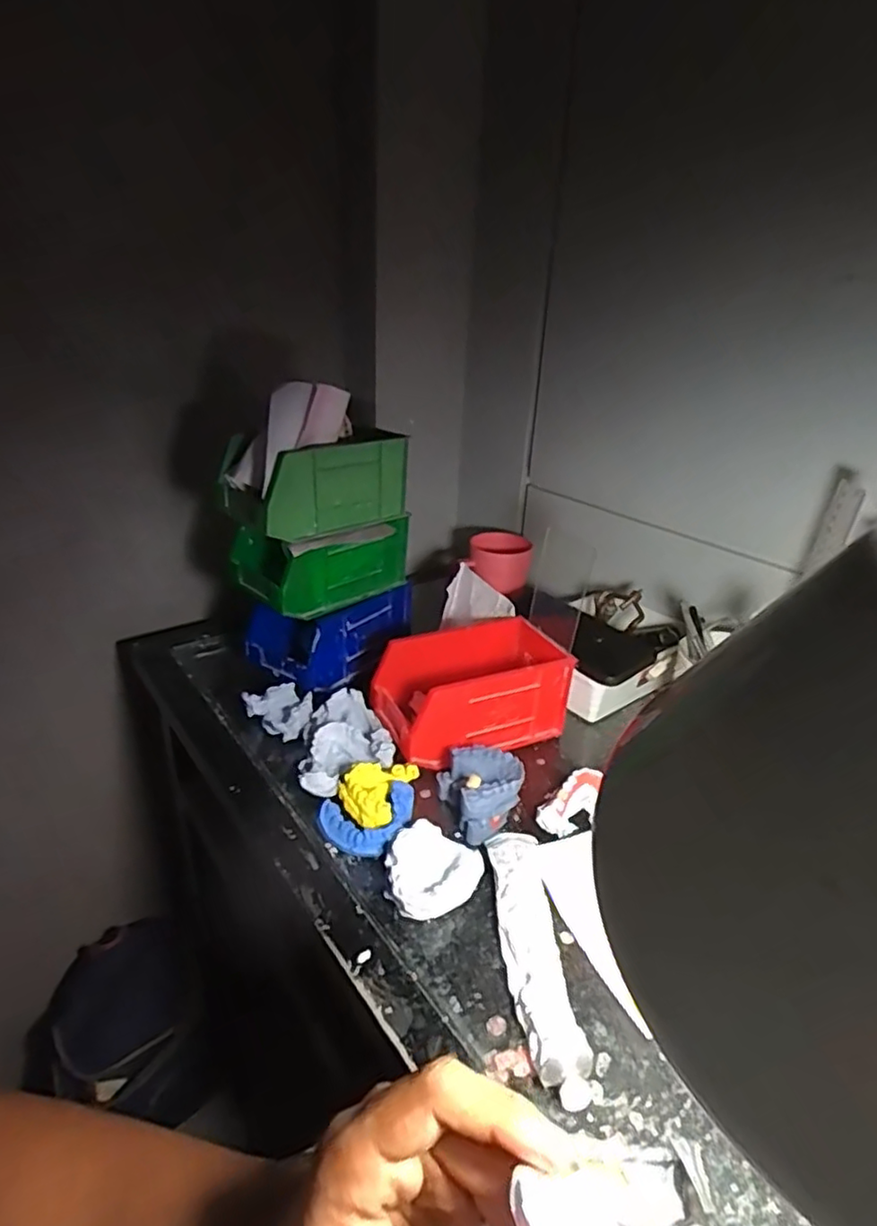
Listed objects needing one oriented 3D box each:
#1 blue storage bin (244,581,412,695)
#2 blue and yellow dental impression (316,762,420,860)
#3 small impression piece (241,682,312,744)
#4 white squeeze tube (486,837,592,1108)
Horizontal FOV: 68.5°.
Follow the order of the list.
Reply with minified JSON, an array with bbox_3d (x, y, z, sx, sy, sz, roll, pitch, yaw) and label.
[{"bbox_3d":[-0.118,0.010,0.717,0.101,0.069,0.171,18,30,28],"label":"blue storage bin"},{"bbox_3d":[-0.055,0.151,0.518,0.065,0.024,0.091,9,27,13],"label":"blue and yellow dental impression"},{"bbox_3d":[-0.150,0.094,0.624,0.061,0.026,0.046,22,32,33],"label":"small impression piece"},{"bbox_3d":[0.059,0.218,0.416,0.037,0.024,0.184,1,27,-5],"label":"white squeeze tube"}]

